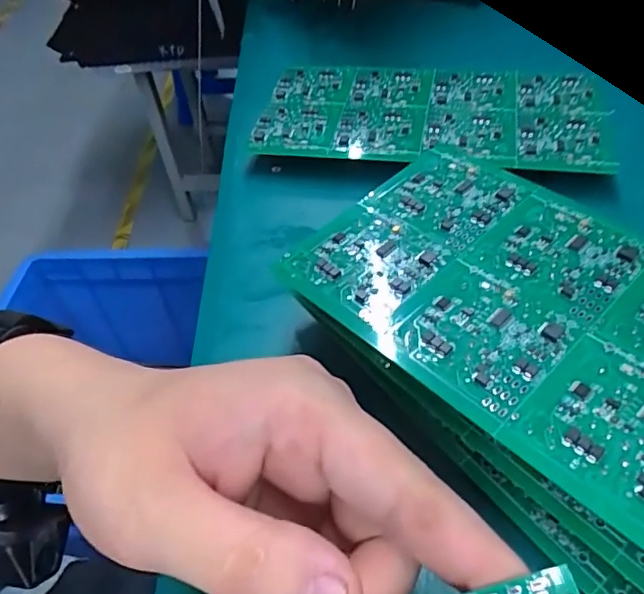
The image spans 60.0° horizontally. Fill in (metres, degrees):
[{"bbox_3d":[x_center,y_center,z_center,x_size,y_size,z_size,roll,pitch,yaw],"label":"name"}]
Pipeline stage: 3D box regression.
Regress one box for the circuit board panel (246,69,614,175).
[{"bbox_3d":[0.064,-0.115,0.350,0.204,0.012,0.089,8,50,12],"label":"circuit board panel"}]

